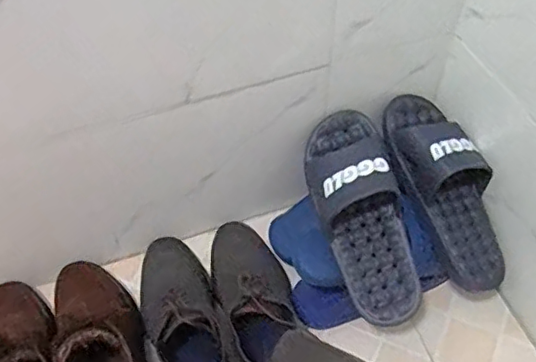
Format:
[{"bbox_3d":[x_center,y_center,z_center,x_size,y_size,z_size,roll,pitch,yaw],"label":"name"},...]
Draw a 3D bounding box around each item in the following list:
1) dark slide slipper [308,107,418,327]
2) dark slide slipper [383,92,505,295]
[{"bbox_3d":[0.121,0.039,0.751,0.103,0.073,0.276,-14,81,-9],"label":"dark slide slipper"},{"bbox_3d":[0.239,0.012,0.788,0.117,0.087,0.281,-19,86,-12],"label":"dark slide slipper"}]

